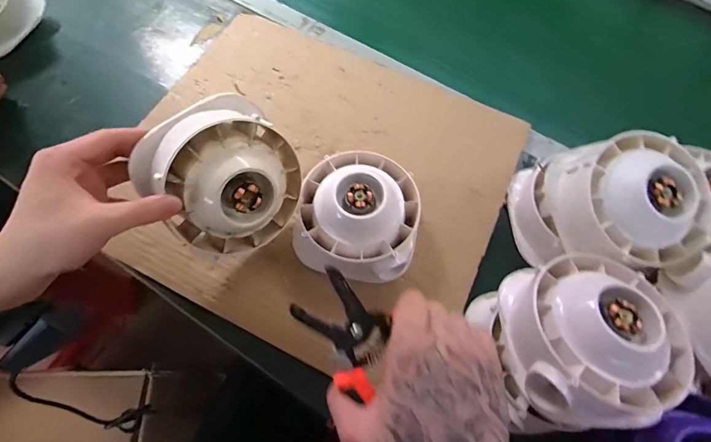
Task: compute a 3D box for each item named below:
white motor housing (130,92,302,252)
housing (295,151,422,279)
[{"bbox_3d":[-0.118,-0.034,0.348,0.135,0.143,0.070,-43,38,-20],"label":"white motor housing"},{"bbox_3d":[0.003,-0.007,0.414,0.127,0.069,0.135,4,68,0],"label":"housing"}]

